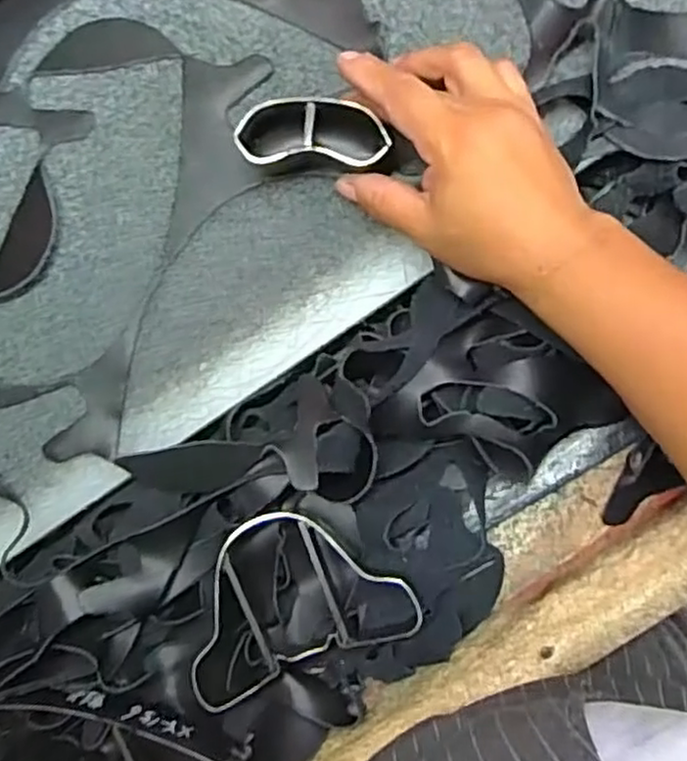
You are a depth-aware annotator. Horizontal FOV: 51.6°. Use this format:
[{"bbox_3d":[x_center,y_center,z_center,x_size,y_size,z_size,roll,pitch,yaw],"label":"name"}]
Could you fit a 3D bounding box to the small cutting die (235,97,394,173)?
[{"bbox_3d":[-0.013,-0.127,0.374,0.081,0.030,0.035,9,95,-4],"label":"small cutting die"}]

